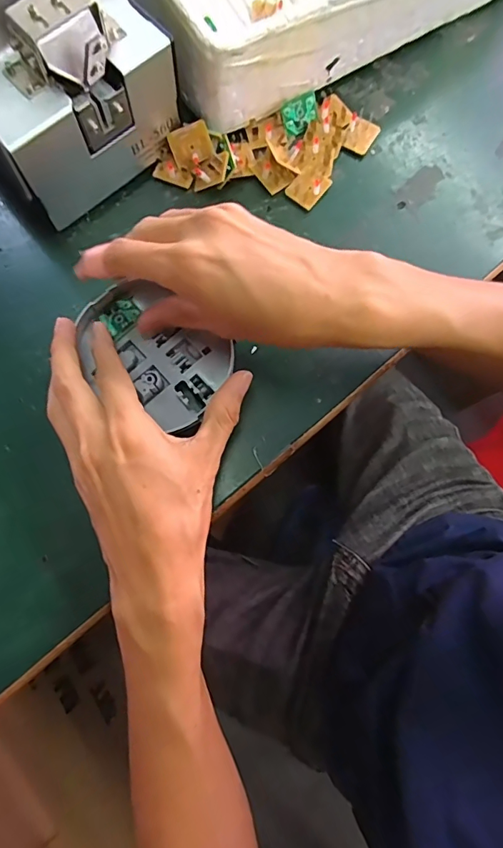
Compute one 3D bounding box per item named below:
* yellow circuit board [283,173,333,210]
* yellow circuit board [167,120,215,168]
[{"bbox_3d":[0.043,-0.179,0.337,0.024,0.004,0.029,40,89,-1],"label":"yellow circuit board"},{"bbox_3d":[-0.045,-0.206,0.330,0.030,0.004,0.024,-20,121,9],"label":"yellow circuit board"}]

